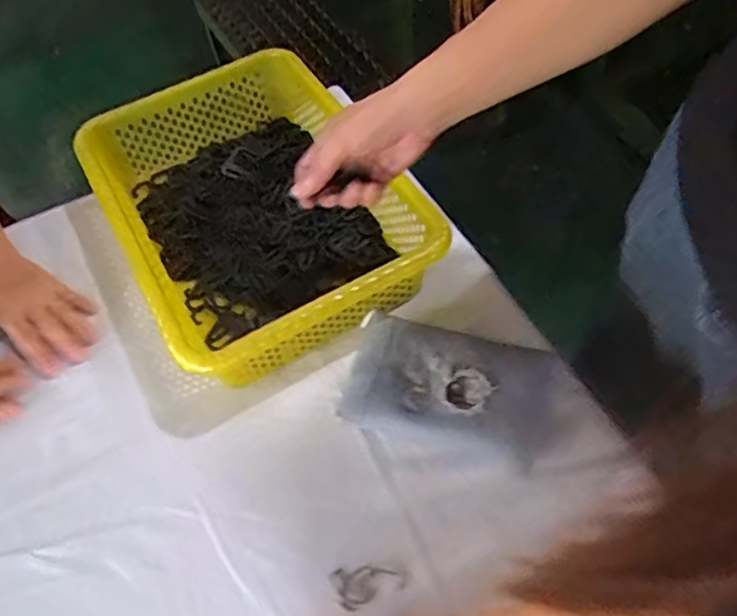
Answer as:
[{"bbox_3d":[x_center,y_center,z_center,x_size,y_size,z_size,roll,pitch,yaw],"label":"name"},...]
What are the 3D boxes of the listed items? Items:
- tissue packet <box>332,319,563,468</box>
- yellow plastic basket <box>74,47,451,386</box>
[{"bbox_3d":[0.065,0.070,0.545,0.165,0.032,0.110,12,57,13],"label":"tissue packet"},{"bbox_3d":[-0.105,-0.103,0.650,0.269,0.092,0.349,-28,58,-13],"label":"yellow plastic basket"}]

